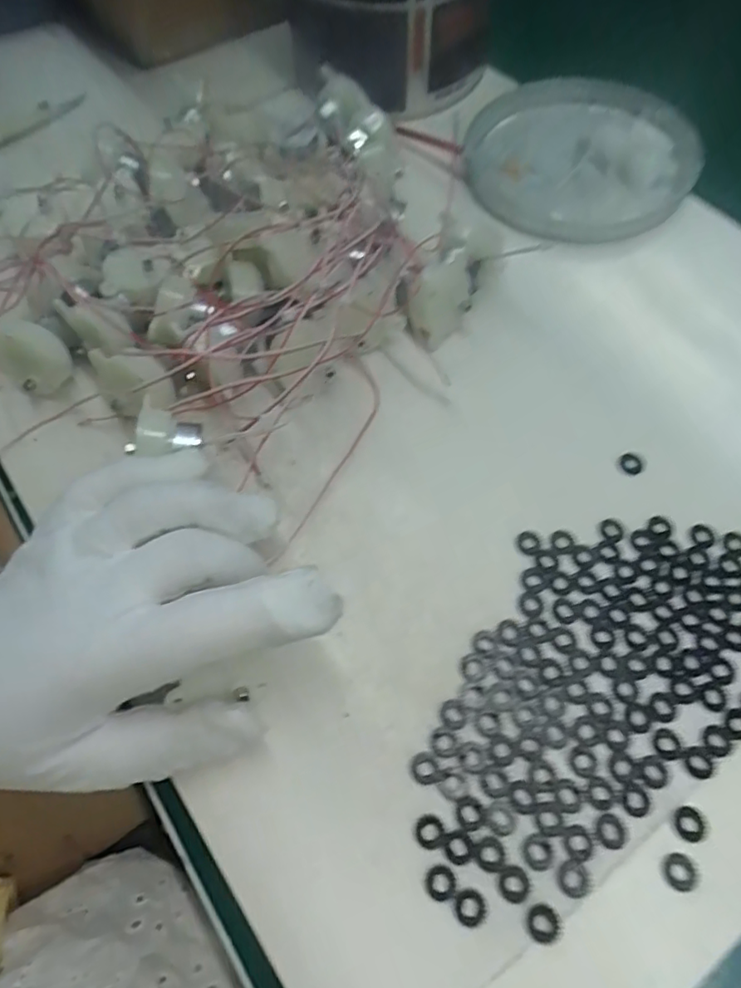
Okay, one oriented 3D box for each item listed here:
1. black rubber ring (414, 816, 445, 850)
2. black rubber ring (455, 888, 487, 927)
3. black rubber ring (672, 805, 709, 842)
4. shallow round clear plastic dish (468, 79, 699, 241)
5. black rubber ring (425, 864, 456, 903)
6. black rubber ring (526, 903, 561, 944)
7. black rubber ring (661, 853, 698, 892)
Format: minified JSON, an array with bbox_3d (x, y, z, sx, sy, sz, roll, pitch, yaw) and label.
[{"bbox_3d":[0.020,0.112,0.200,0.009,0.004,0.010,2,62,3],"label":"black rubber ring"},{"bbox_3d":[0.032,0.131,0.190,0.010,0.004,0.010,-1,62,1],"label":"black rubber ring"},{"bbox_3d":[0.106,0.109,0.199,0.010,0.004,0.010,2,62,3],"label":"black rubber ring"},{"bbox_3d":[0.124,-0.198,0.359,0.129,0.019,0.136,-1,62,1],"label":"shallow round clear plastic dish"},{"bbox_3d":[0.023,0.125,0.193,0.009,0.004,0.010,-21,63,-9],"label":"black rubber ring"},{"bbox_3d":[0.054,0.134,0.188,0.010,0.004,0.010,-1,62,1],"label":"black rubber ring"},{"bbox_3d":[0.100,0.121,0.193,0.010,0.004,0.010,-1,62,1],"label":"black rubber ring"}]

